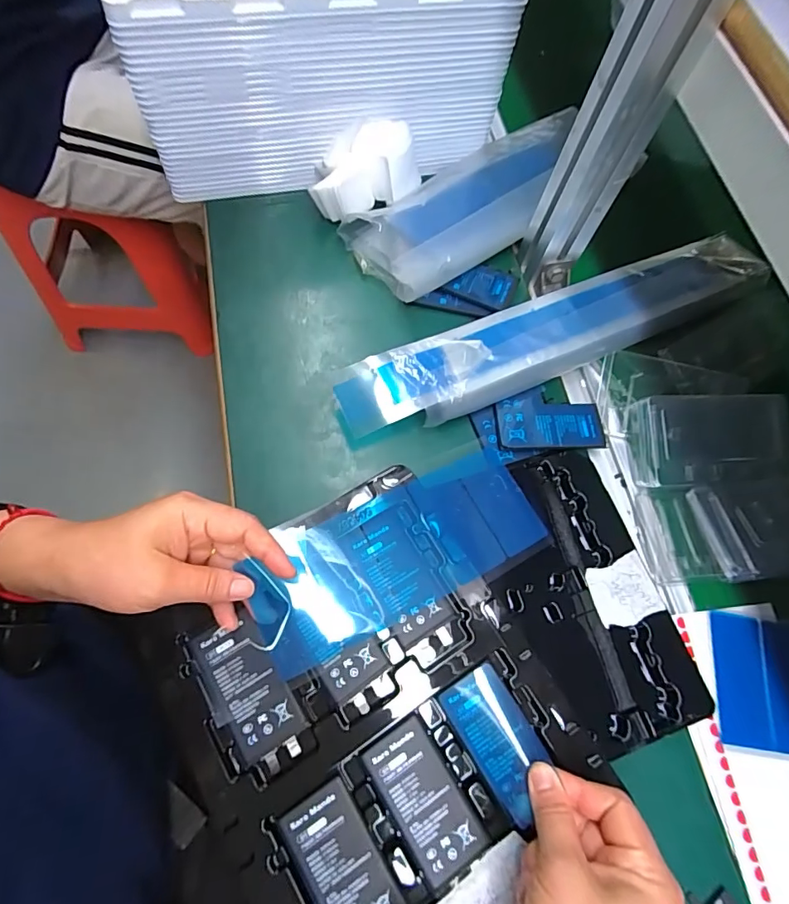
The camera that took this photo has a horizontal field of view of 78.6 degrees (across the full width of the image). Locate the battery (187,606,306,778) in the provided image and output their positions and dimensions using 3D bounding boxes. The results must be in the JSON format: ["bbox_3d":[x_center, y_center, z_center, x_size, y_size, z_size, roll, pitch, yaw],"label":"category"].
[{"bbox_3d":[-0.093,0.153,0.310,0.042,0.006,0.092,-28,75,-16],"label":"battery"}]

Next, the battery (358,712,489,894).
[{"bbox_3d":[0.018,0.214,0.295,0.043,0.005,0.083,-30,75,-16],"label":"battery"}]

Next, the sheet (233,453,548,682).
[{"bbox_3d":[0.005,0.066,0.347,0.211,0.023,0.092,-23,71,-16],"label":"sheet"}]

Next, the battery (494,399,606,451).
[{"bbox_3d":[0.130,-0.023,0.405,0.086,0.009,0.046,3,69,-5],"label":"battery"}]

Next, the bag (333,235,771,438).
[{"bbox_3d":[0.143,-0.108,0.419,0.401,0.033,0.070,-21,73,-14],"label":"bag"}]

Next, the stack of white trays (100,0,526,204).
[{"bbox_3d":[-0.085,-0.424,0.459,0.314,0.155,0.268,-11,71,-11],"label":"stack of white trays"}]

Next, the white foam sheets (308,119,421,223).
[{"bbox_3d":[-0.024,-0.259,0.447,0.105,0.059,0.072,0,69,-7],"label":"white foam sheets"}]

